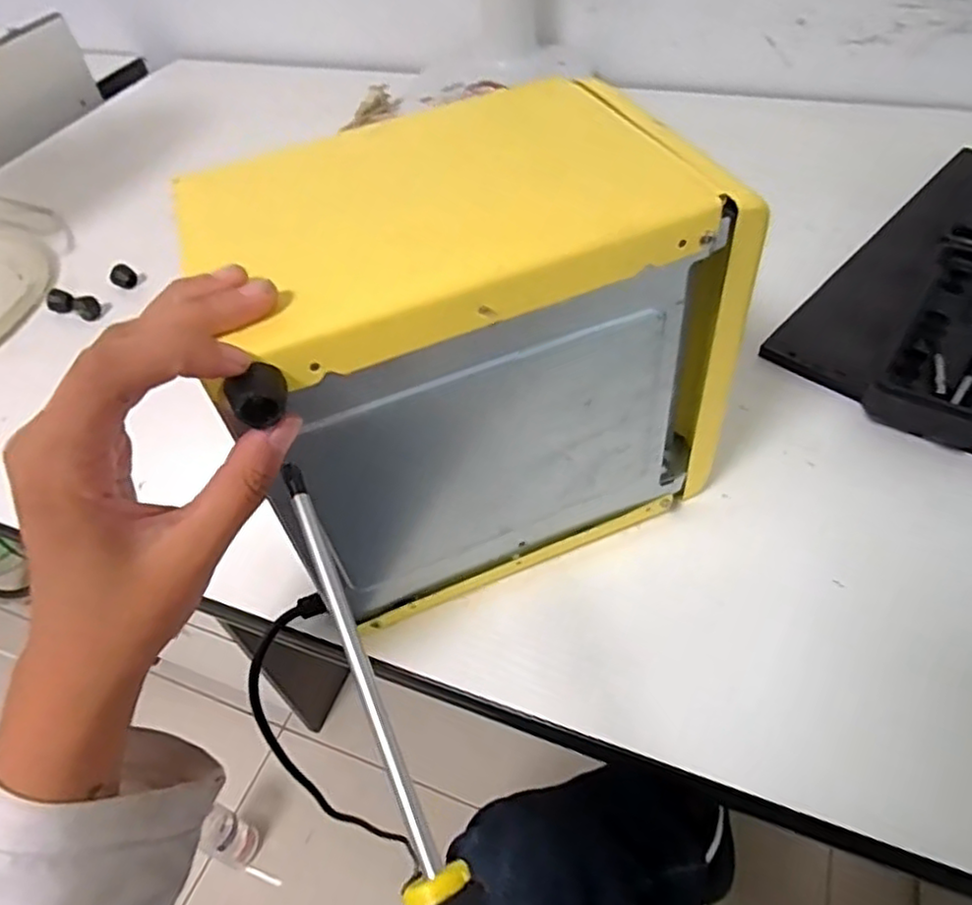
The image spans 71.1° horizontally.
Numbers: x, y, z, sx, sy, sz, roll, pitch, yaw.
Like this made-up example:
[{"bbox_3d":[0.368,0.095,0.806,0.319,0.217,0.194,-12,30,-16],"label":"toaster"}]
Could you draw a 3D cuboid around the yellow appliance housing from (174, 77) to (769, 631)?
[{"bbox_3d":[0.002,-0.049,0.338,0.193,0.183,0.131,-20,50,-11],"label":"yellow appliance housing"}]

